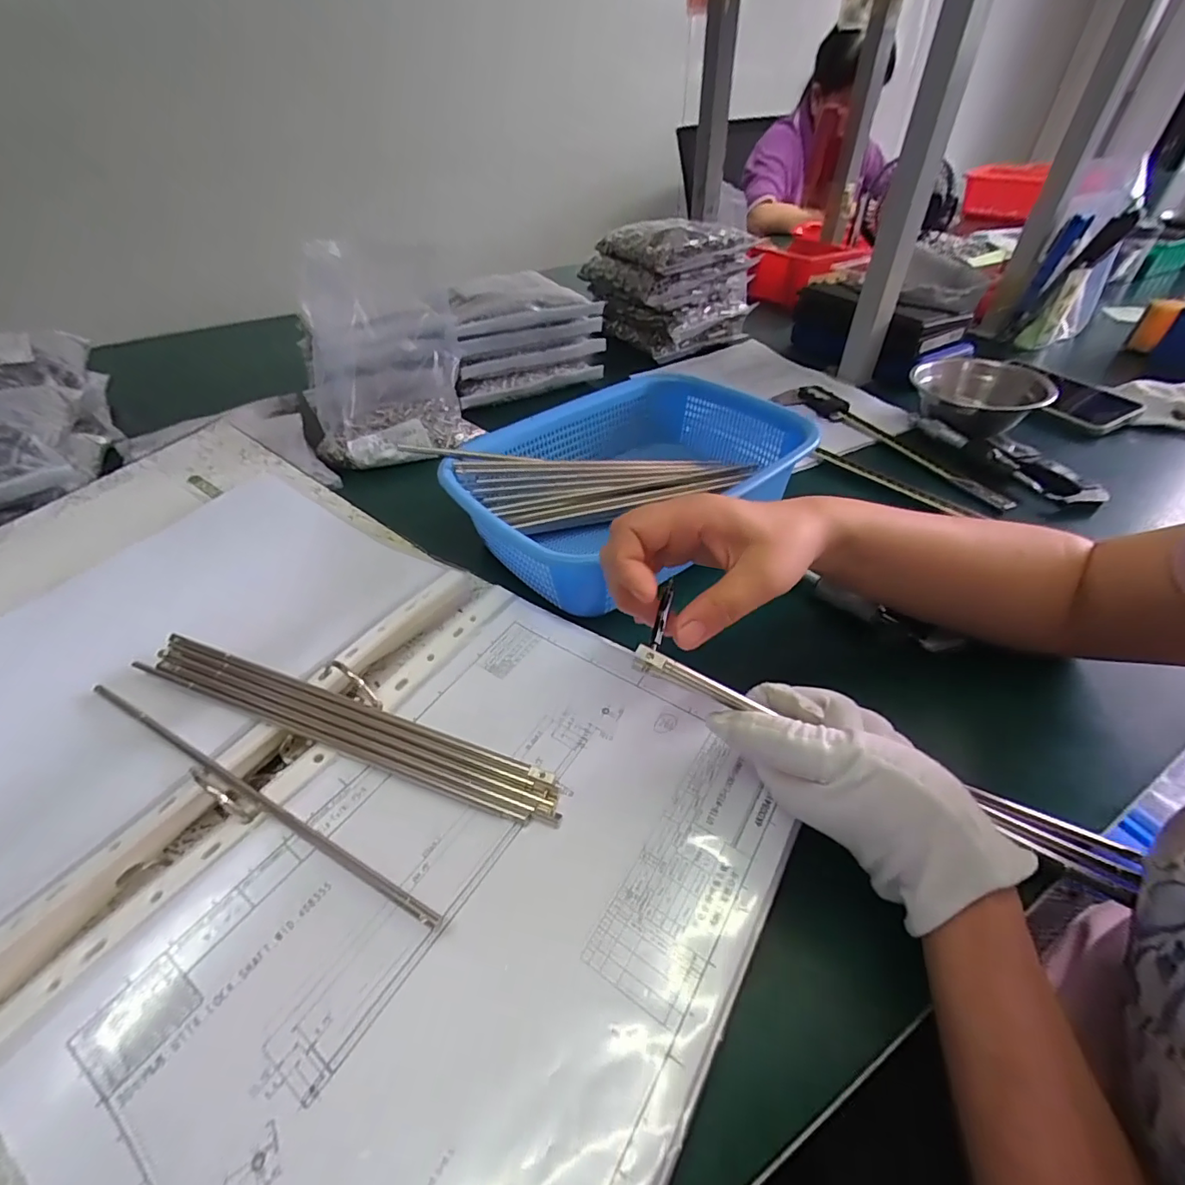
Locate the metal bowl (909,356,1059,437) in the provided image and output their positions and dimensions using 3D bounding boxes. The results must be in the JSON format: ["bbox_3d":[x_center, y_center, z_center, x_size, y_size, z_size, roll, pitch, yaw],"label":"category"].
[{"bbox_3d":[0.407,-0.211,0.563,0.124,0.045,0.124,-1,43,1],"label":"metal bowl"}]

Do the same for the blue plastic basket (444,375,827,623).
[{"bbox_3d":[0.020,-0.107,0.475,0.284,0.077,0.177,-34,52,-30],"label":"blue plastic basket"}]

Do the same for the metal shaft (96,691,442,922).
[{"bbox_3d":[-0.181,0.100,0.268,0.261,0.012,0.007,20,48,20],"label":"metal shaft"}]

